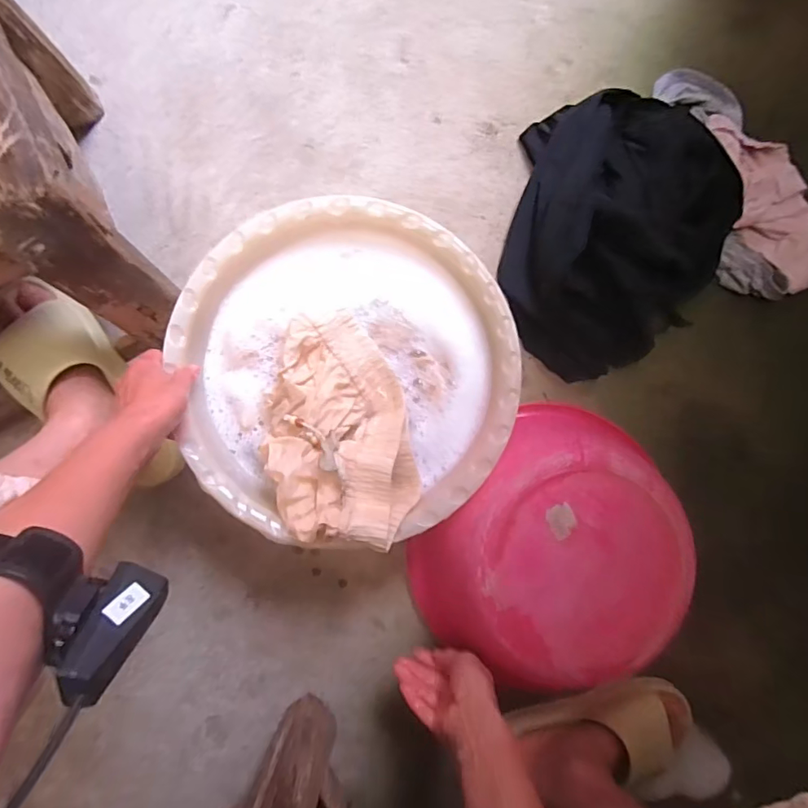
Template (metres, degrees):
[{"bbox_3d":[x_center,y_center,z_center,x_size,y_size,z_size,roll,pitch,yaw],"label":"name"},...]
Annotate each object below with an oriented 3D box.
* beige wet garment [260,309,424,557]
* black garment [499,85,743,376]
[{"bbox_3d":[-0.068,0.024,0.520,0.146,0.089,0.227,-9,87,-3],"label":"beige wet garment"},{"bbox_3d":[0.273,-0.221,0.632,0.252,0.116,0.367,11,86,-2],"label":"black garment"}]

